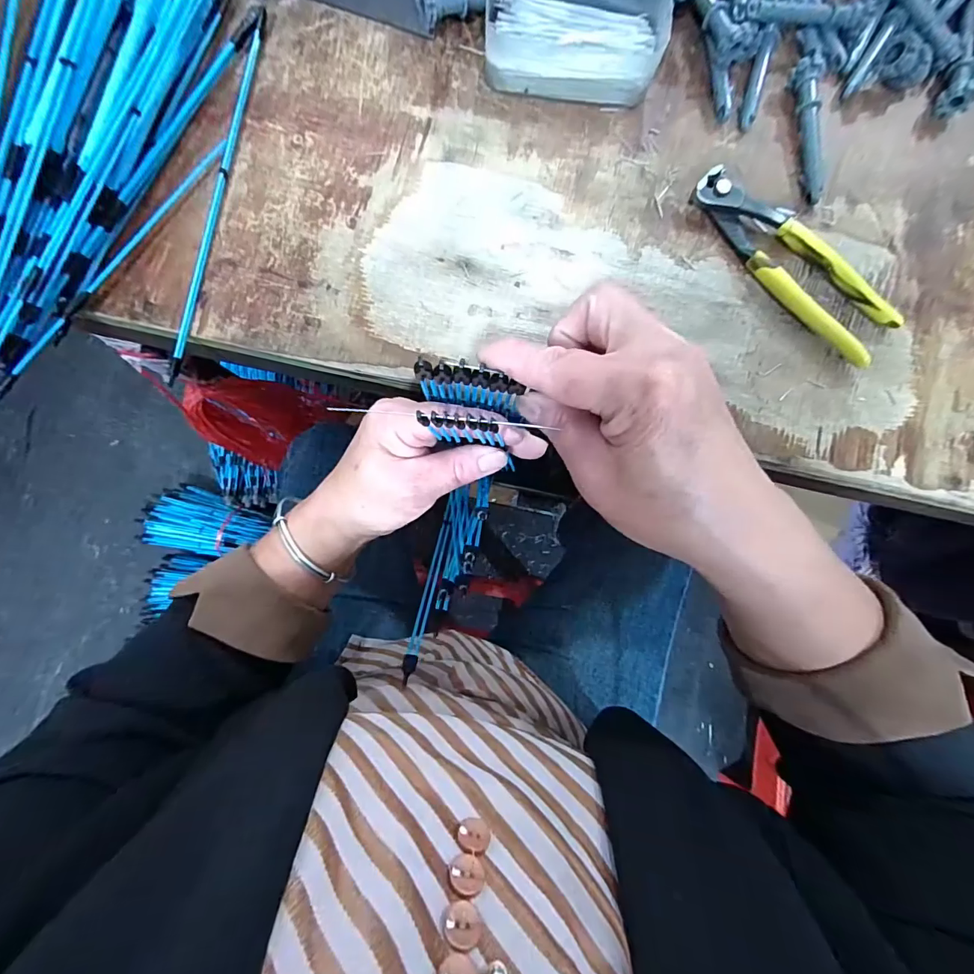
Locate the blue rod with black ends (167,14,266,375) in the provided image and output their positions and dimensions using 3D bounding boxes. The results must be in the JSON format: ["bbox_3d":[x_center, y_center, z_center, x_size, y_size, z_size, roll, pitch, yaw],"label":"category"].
[{"bbox_3d":[-0.176,-0.194,0.294,0.007,0.006,0.258,10,85,-3],"label":"blue rod with black ends"}]

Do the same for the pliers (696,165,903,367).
[{"bbox_3d":[0.205,-0.153,0.303,0.052,0.020,0.159,-44,89,-6],"label":"pliers"}]

